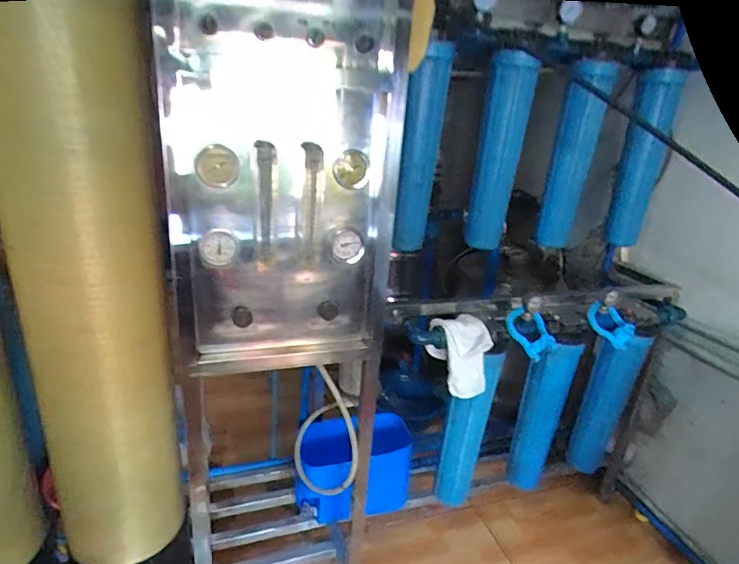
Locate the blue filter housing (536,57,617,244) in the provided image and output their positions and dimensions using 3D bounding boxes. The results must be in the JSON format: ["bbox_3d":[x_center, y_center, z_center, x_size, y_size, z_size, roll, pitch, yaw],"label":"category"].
[{"bbox_3d":[0.594,-0.354,1.398,0.112,0.519,0.094,12,22,20],"label":"blue filter housing"}]

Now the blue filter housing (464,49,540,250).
[{"bbox_3d":[0.349,-0.337,1.288,0.114,0.494,0.100,7,21,10],"label":"blue filter housing"}]

